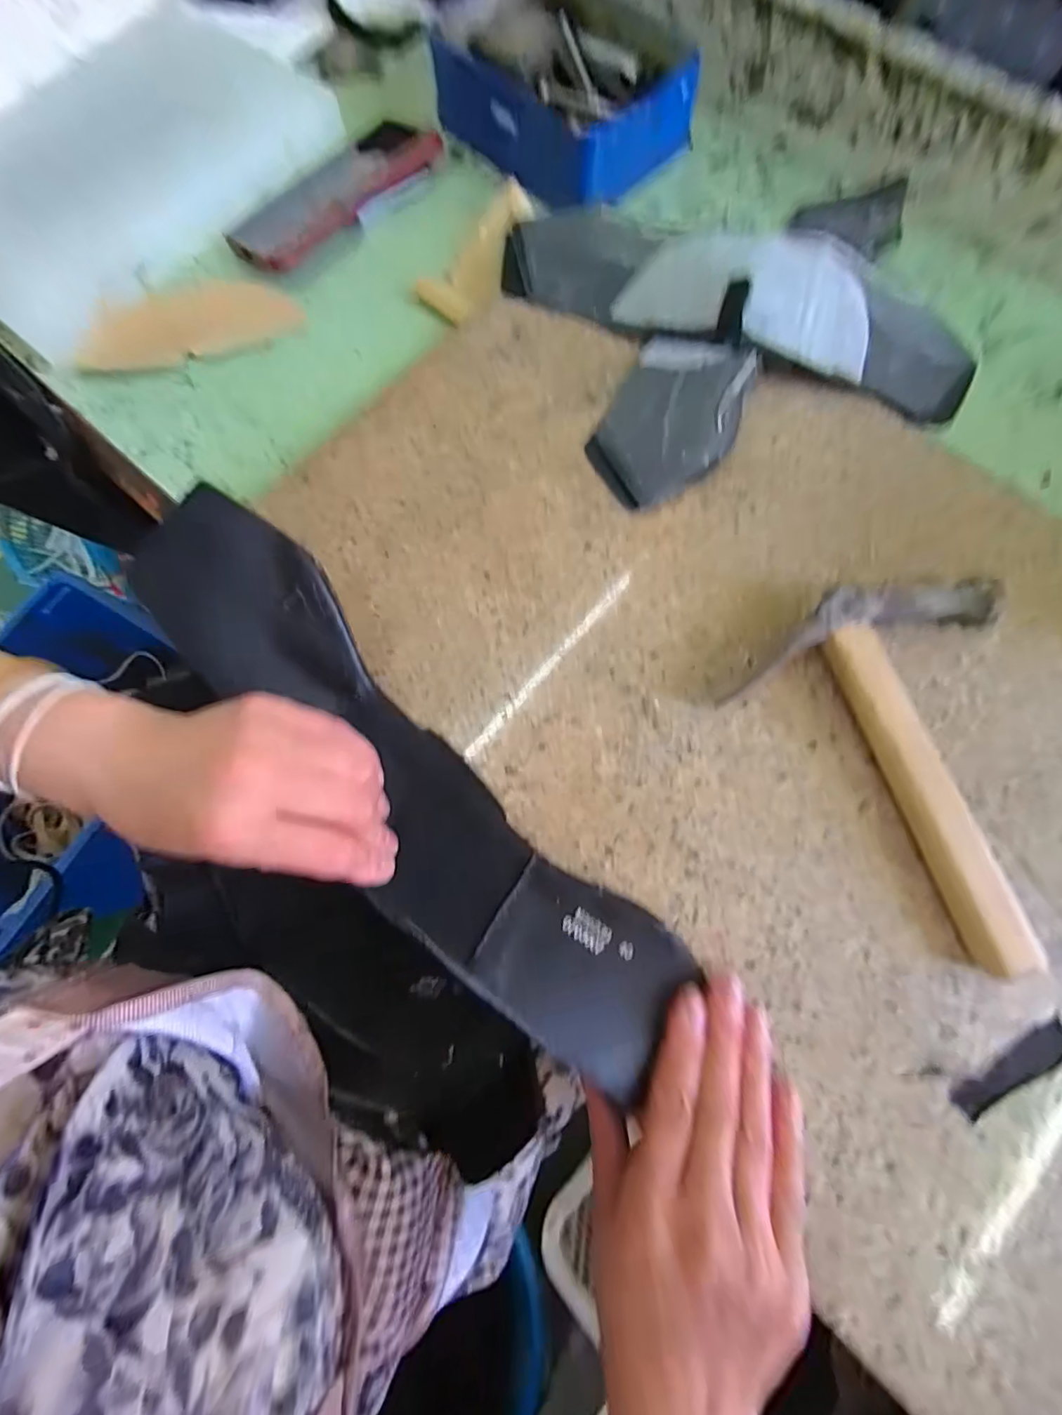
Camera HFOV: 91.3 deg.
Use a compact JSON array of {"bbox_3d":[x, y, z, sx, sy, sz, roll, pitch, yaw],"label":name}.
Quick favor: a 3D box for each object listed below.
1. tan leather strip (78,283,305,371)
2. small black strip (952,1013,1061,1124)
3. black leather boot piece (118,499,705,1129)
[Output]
[{"bbox_3d":[-0.247,-0.277,0.376,0.152,0.006,0.055,-17,86,-6],"label":"tan leather strip"},{"bbox_3d":[0.212,0.159,0.226,0.060,0.004,0.014,-30,77,-6],"label":"small black strip"},{"bbox_3d":[-0.057,0.040,0.245,0.084,0.047,0.314,-41,88,-8],"label":"black leather boot piece"}]

